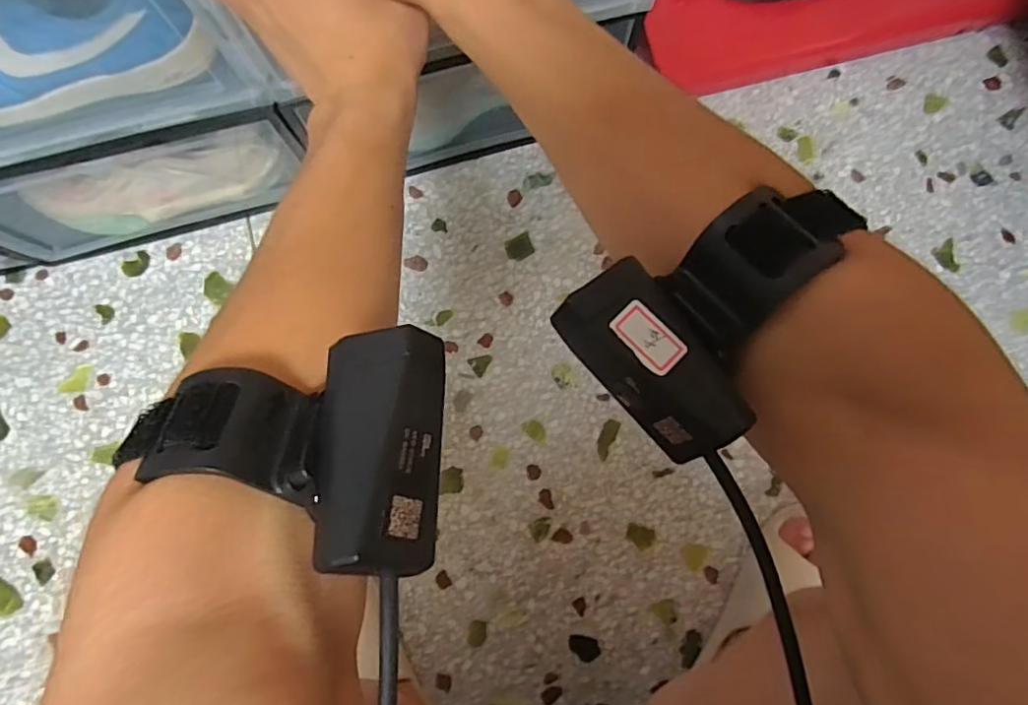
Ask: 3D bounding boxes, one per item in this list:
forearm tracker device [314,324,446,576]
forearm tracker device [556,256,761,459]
[{"bbox_3d":[-0.040,0.027,0.171,0.031,0.025,0.070,19,66,-41],"label":"forearm tracker device"},{"bbox_3d":[0.046,0.004,0.192,0.032,0.019,0.068,-37,84,-6],"label":"forearm tracker device"}]

